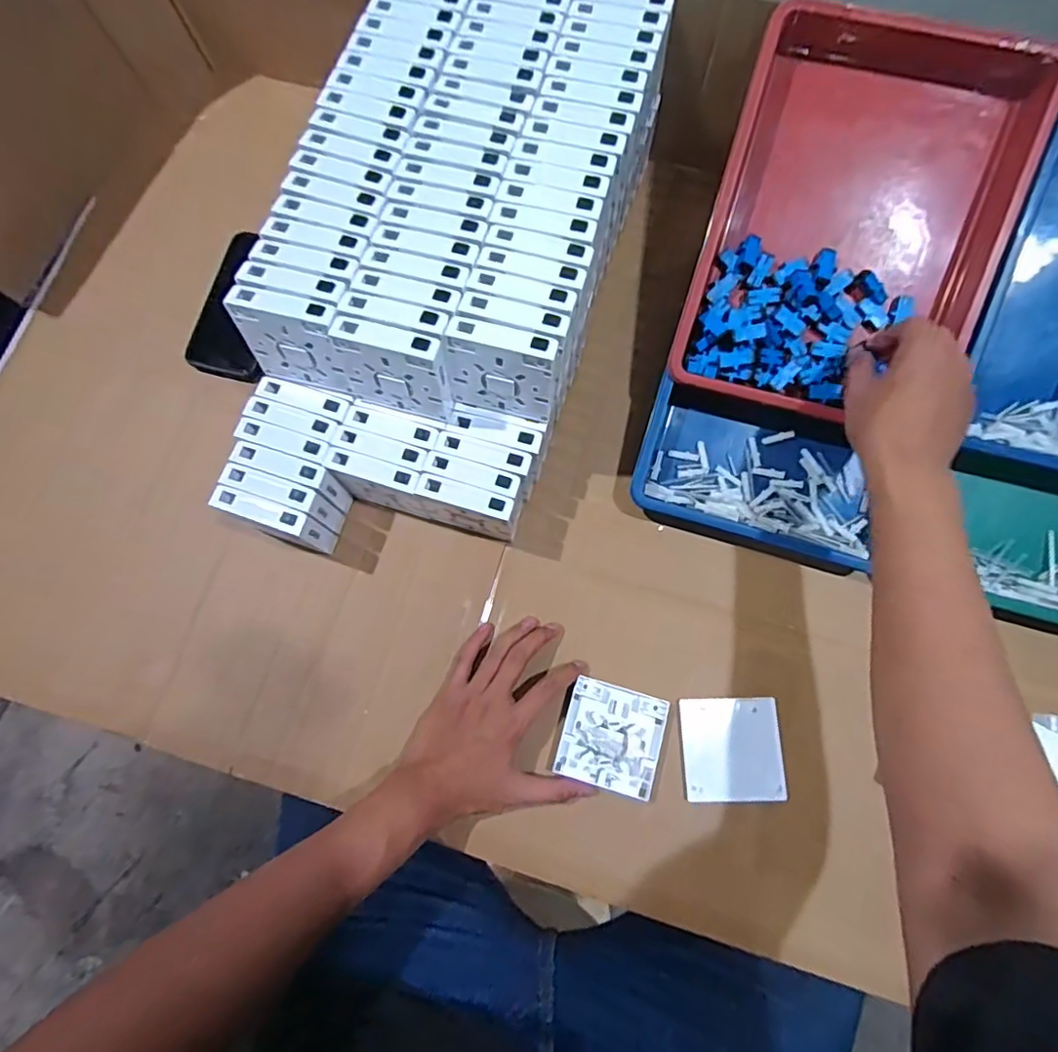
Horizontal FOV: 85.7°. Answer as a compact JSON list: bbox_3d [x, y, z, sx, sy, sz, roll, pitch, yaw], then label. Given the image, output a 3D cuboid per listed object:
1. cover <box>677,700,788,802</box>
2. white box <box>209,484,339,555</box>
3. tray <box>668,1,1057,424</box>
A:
[{"bbox_3d":[0.183,0.199,0.508,0.088,0.011,0.086,-2,76,1],"label":"cover"},{"bbox_3d":[-0.233,-0.003,0.530,0.084,0.086,0.024,19,78,6],"label":"white box"},{"bbox_3d":[0.285,-0.264,0.512,0.238,0.063,0.321,16,100,4],"label":"tray"}]

